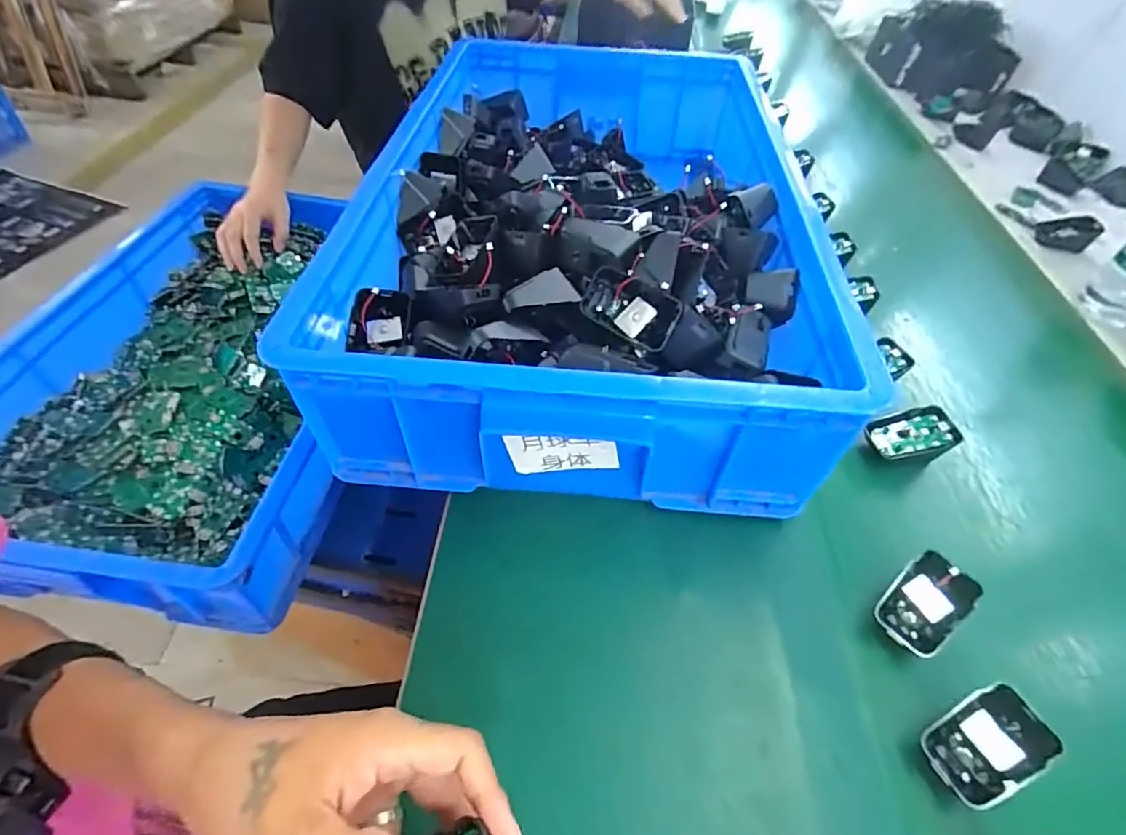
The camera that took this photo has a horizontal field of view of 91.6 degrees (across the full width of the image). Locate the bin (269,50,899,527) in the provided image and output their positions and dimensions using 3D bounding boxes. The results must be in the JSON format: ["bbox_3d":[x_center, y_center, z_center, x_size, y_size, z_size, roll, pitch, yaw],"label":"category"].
[{"bbox_3d":[0.029,-0.214,0.585,0.385,0.127,0.650,8,49,-1],"label":"bin"}]

